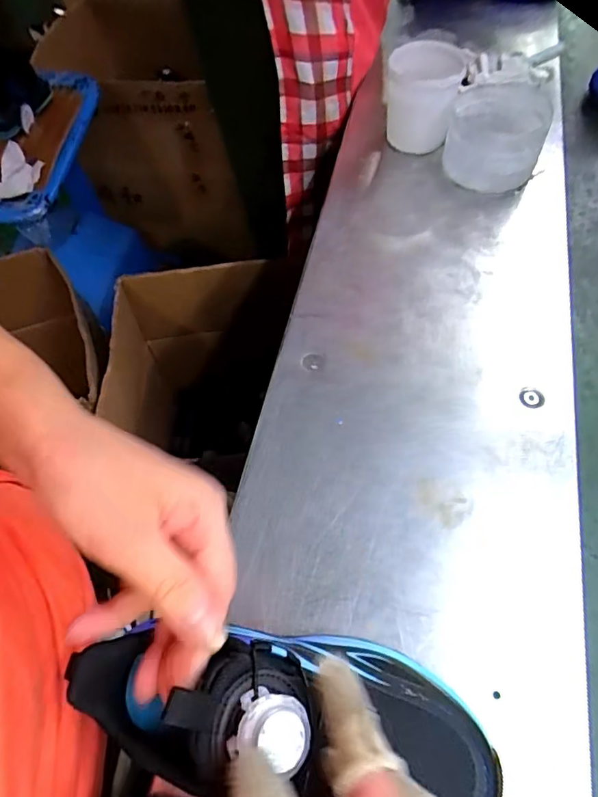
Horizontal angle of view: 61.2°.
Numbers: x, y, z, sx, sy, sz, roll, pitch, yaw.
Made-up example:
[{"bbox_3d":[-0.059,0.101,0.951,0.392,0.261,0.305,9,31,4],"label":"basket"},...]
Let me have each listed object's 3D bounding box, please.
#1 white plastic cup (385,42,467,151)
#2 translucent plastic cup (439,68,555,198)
[{"bbox_3d":[0.127,-0.325,0.532,0.070,0.088,0.074,6,60,8],"label":"white plastic cup"},{"bbox_3d":[0.198,-0.269,0.515,0.091,0.065,0.109,13,61,12],"label":"translucent plastic cup"}]

